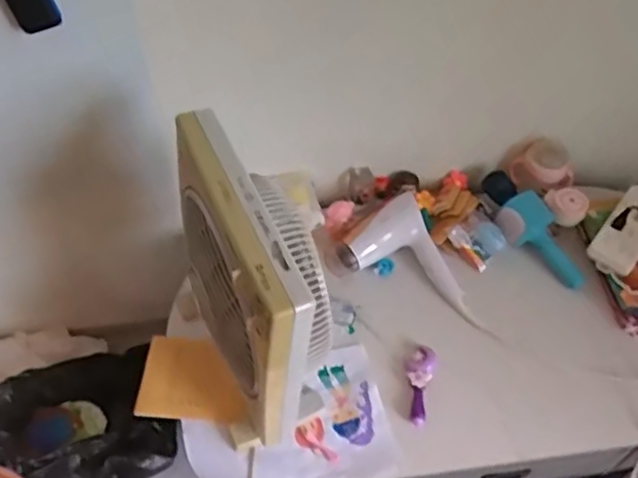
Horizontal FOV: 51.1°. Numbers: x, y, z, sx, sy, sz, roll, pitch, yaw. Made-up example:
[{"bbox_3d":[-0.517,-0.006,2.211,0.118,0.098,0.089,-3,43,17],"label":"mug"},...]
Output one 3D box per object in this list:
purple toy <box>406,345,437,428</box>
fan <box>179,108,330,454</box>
[{"bbox_3d":[0.150,0.217,1.013,0.043,0.024,0.125,15,53,9],"label":"purple toy"},{"bbox_3d":[-0.089,0.067,0.878,0.136,0.373,0.306,-19,56,-16],"label":"fan"}]

